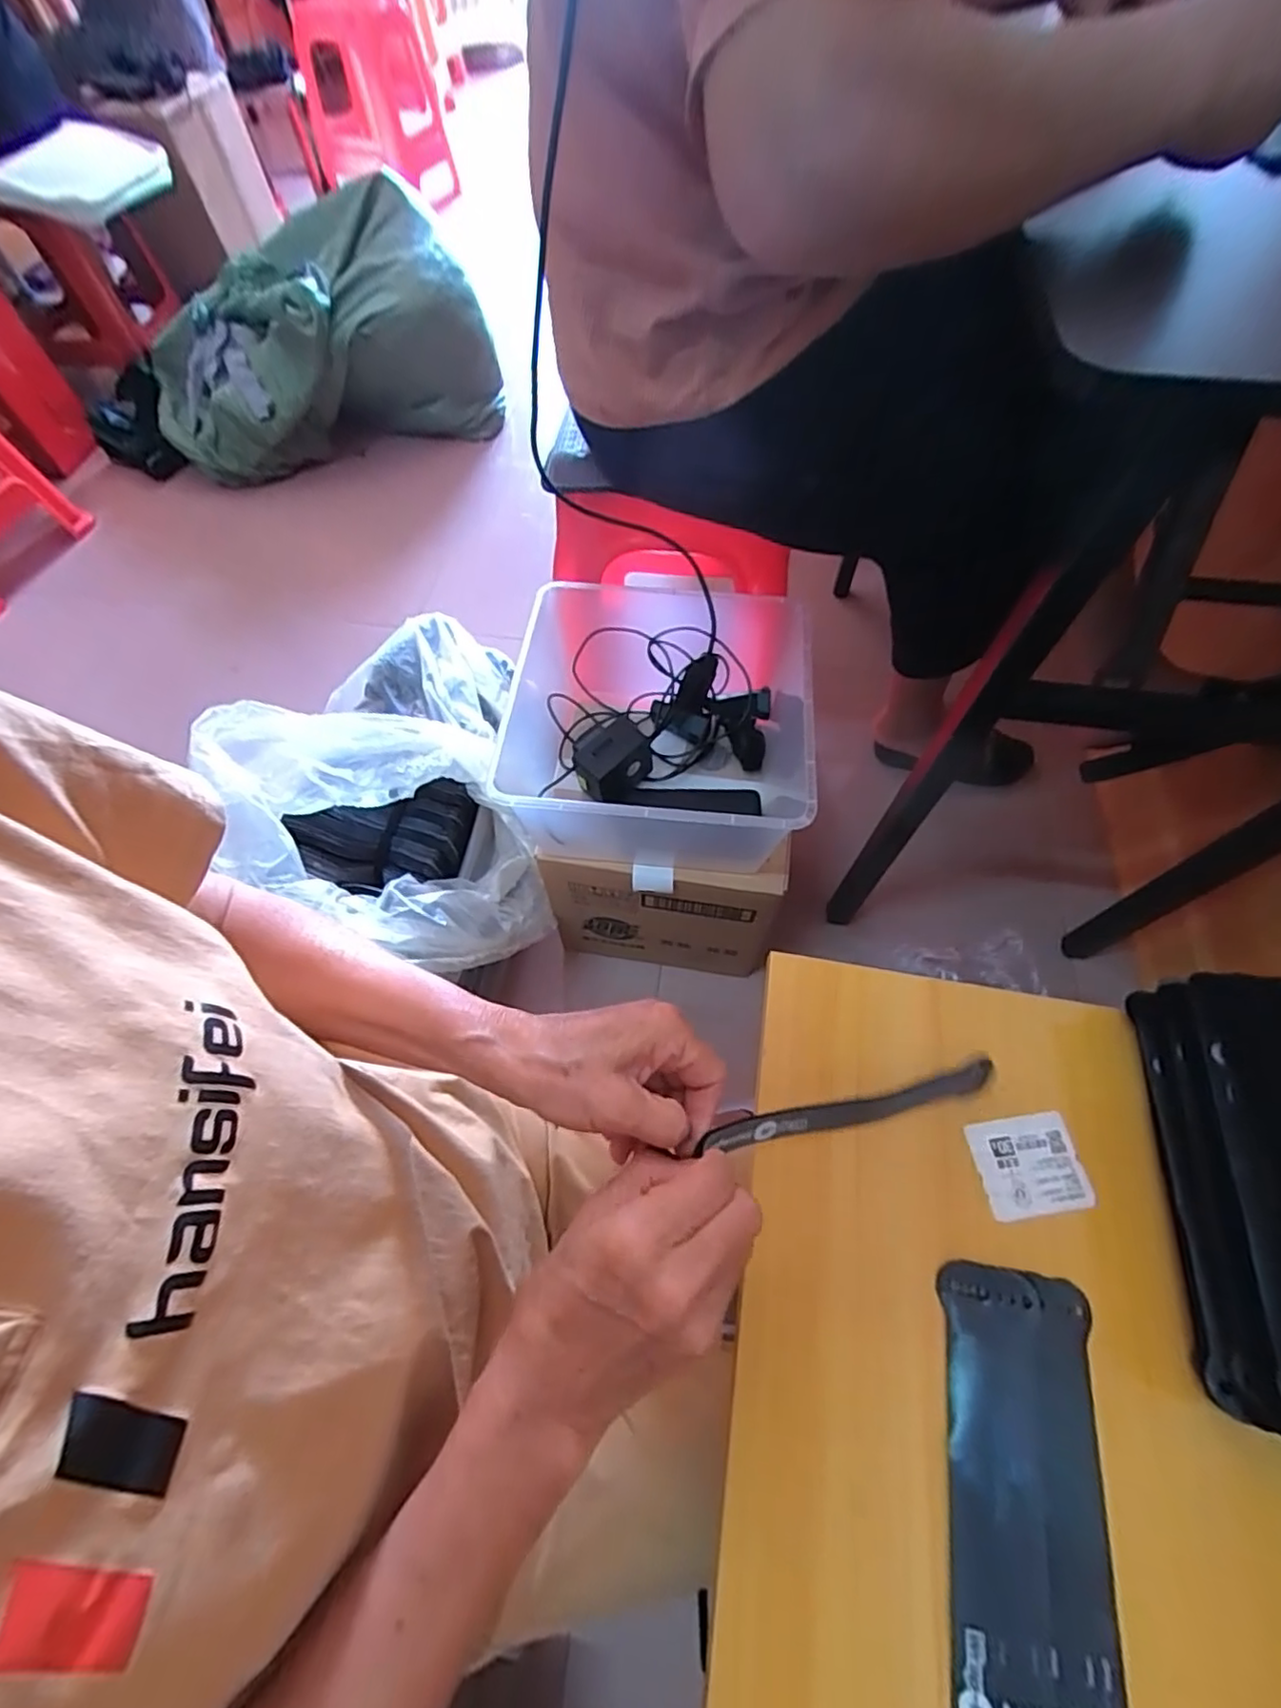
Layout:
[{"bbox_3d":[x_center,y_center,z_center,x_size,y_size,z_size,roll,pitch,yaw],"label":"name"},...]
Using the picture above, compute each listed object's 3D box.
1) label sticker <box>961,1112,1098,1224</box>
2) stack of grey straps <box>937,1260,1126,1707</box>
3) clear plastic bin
[{"bbox_3d":[0.219,0.175,0.355,0.059,0.004,0.049,-7,61,-2],"label":"label sticker"},{"bbox_3d":[0.174,0.303,0.281,0.068,0.007,0.198,9,62,6],"label":"stack of grey straps"},{"bbox_3d":[0.008,-0.125,0.691,0.353,0.153,0.291,5,62,5],"label":"clear plastic bin"}]

